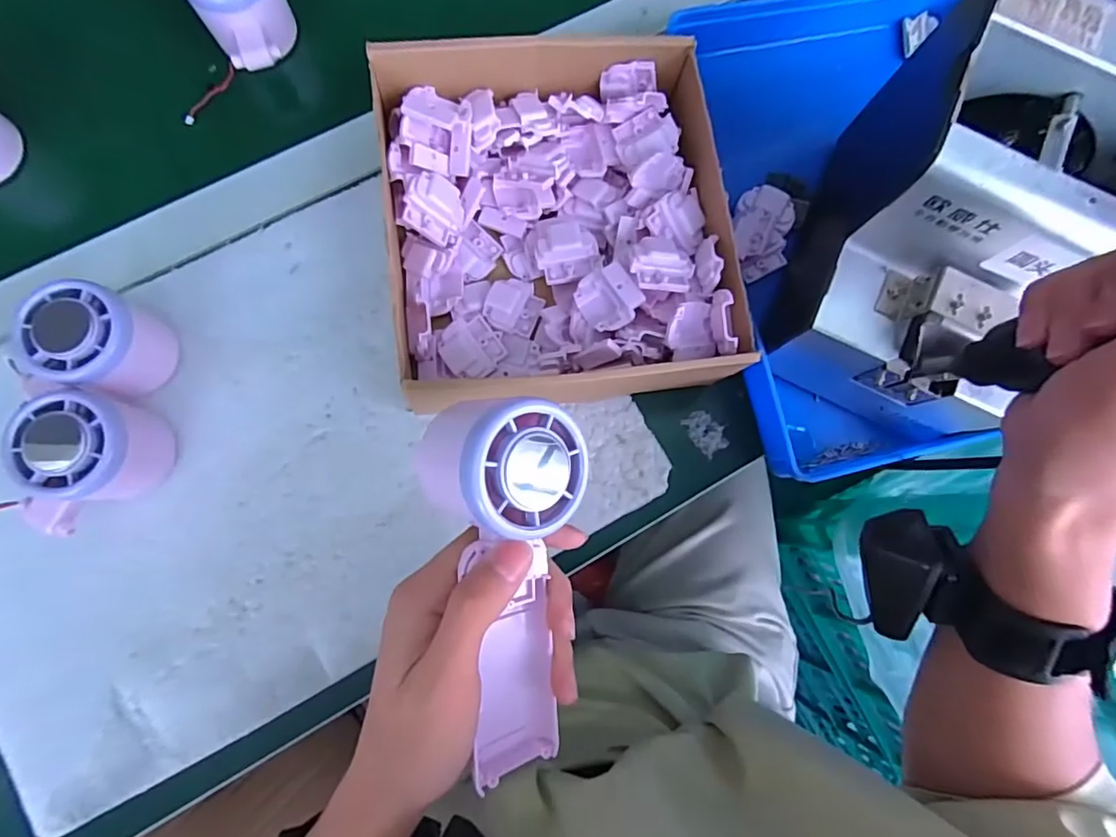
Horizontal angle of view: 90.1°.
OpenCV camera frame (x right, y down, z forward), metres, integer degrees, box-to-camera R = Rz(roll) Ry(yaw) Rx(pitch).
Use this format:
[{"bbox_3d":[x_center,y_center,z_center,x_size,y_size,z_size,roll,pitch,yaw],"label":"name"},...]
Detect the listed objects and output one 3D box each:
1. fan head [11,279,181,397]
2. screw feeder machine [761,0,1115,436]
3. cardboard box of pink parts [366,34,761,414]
[{"bbox_3d":[-0.256,-0.040,0.314,0.059,0.054,0.060,9,82,-2],"label":"fan head"},{"bbox_3d":[0.219,-0.097,0.311,0.125,0.159,0.172,27,82,1],"label":"screw feeder machine"},{"bbox_3d":[-0.004,-0.118,0.343,0.195,0.064,0.212,-6,83,-4],"label":"cardboard box of pink parts"}]

